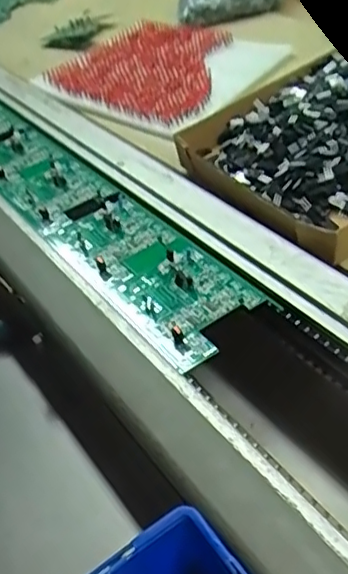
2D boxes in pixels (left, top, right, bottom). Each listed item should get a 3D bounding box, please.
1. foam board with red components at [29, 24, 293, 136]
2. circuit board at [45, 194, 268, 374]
[{"bbox_3d":[-0.022,-0.282,0.767,0.275,0.031,0.211,27,50,36],"label":"foam board with red components"},{"bbox_3d":[-0.022,-0.014,0.490,0.093,0.009,0.210,-28,43,-24],"label":"circuit board"}]

